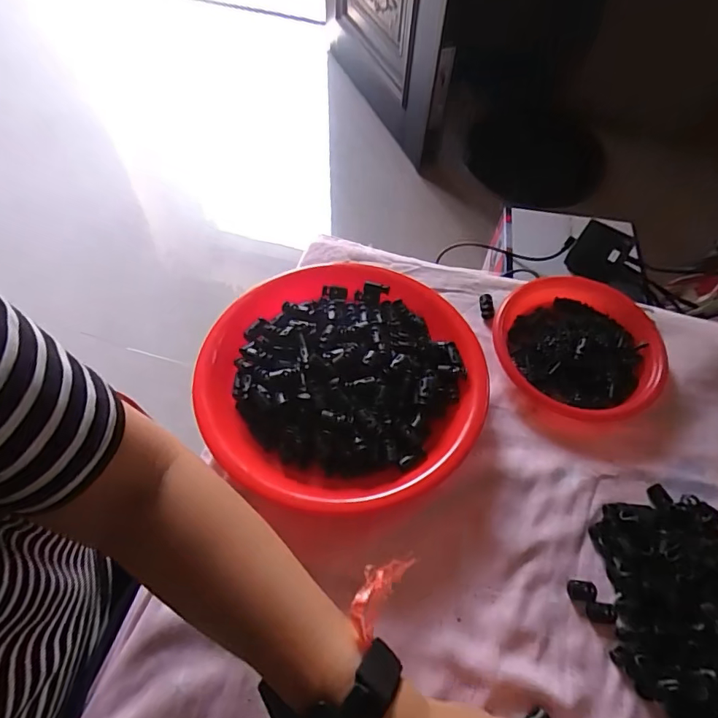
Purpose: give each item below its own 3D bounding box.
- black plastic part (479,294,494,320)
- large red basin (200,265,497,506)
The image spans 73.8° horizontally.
[{"bbox_3d":[0.139,-0.057,0.520,0.012,0.010,0.028,-1,58,-2],"label":"black plastic part"},{"bbox_3d":[-0.016,0.016,0.451,0.261,0.049,0.253,1,58,-1],"label":"large red basin"}]

